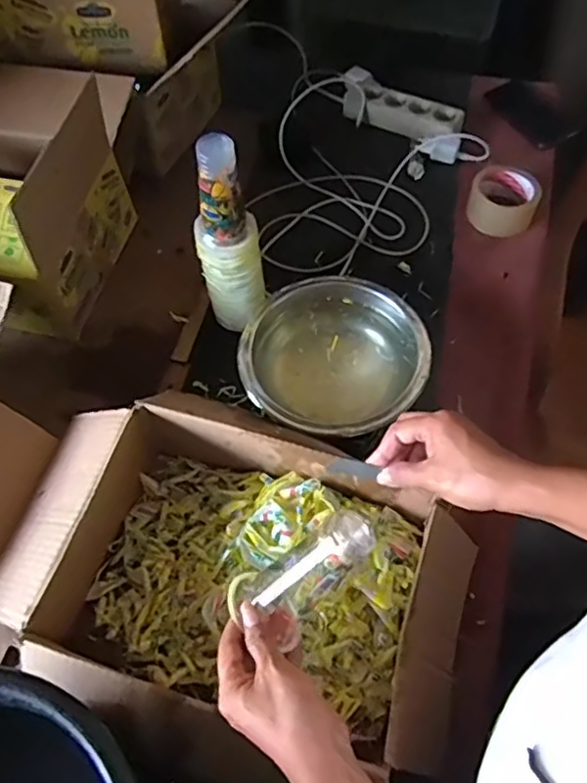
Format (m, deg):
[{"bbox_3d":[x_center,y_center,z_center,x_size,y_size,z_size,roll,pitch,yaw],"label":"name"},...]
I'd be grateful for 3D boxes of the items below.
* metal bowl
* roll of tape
[{"bbox_3d":[0.051,-0.035,0.769,0.219,0.085,0.204,-1,60,1],"label":"metal bowl"},{"bbox_3d":[0.314,-0.288,0.924,0.098,0.051,0.102,-1,60,1],"label":"roll of tape"}]

